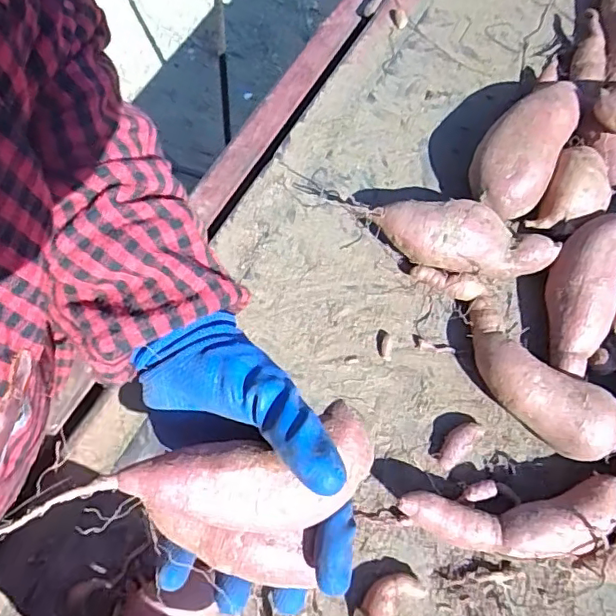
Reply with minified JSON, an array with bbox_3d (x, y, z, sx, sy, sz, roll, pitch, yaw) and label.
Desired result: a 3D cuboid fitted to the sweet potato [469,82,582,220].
[{"bbox_3d":[0.197,-0.143,0.509,0.065,0.055,0.140,31,68,18],"label":"sweet potato"}]

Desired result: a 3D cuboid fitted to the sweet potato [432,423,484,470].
[{"bbox_3d":[0.120,0.109,0.447,0.045,0.018,0.019,-42,67,-17],"label":"sweet potato"}]

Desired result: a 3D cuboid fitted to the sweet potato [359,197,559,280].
[{"bbox_3d":[0.129,-0.059,0.483,0.158,0.048,0.047,4,63,6],"label":"sweet potato"}]

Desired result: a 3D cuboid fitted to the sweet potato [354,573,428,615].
[{"bbox_3d":[0.055,0.215,0.405,0.058,0.025,0.028,-36,66,-14],"label":"sweet potato"}]

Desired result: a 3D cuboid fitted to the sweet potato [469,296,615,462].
[{"bbox_3d":[0.178,0.058,0.447,0.065,0.045,0.152,-37,66,-15],"label":"sweet potato"}]

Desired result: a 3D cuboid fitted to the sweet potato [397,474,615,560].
[{"bbox_3d":[0.154,0.158,0.414,0.161,0.036,0.050,-6,62,1],"label":"sweet potato"}]

